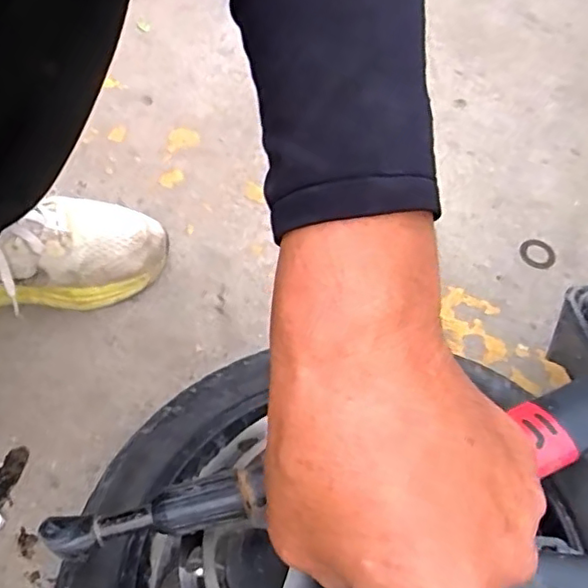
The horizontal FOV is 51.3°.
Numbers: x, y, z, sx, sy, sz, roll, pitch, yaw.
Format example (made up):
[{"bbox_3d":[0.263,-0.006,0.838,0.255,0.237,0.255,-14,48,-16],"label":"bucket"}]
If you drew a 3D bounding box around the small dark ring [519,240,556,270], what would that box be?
[{"bbox_3d":[0.256,-0.041,0.643,0.037,0.004,0.036,2,56,-3],"label":"small dark ring"}]

